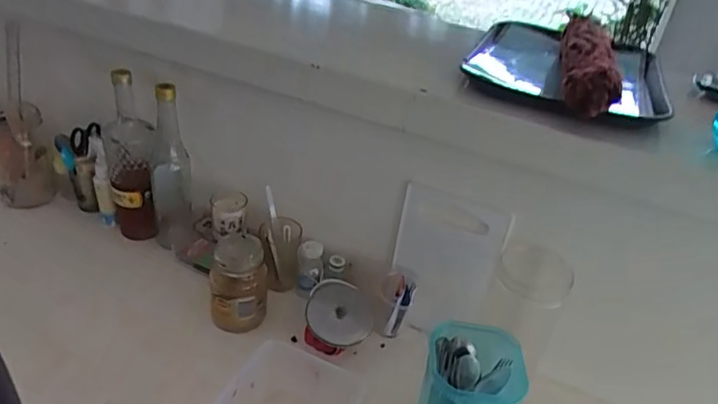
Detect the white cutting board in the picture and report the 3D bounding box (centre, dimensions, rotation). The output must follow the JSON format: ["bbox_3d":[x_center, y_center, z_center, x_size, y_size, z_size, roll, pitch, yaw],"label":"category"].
[{"bbox_3d":[0.118,0.094,0.761,0.143,0.232,0.015,18,34,17],"label":"white cutting board"}]

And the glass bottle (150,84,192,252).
[{"bbox_3d":[-0.295,-0.050,0.838,0.060,0.279,0.081,-5,34,-18],"label":"glass bottle"}]

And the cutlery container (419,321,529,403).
[{"bbox_3d":[0.118,0.233,0.610,0.099,0.161,0.100,11,33,6],"label":"cutlery container"}]

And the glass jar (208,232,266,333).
[{"bbox_3d":[-0.170,0.113,0.763,0.073,0.128,0.067,4,33,-6],"label":"glass jar"}]

